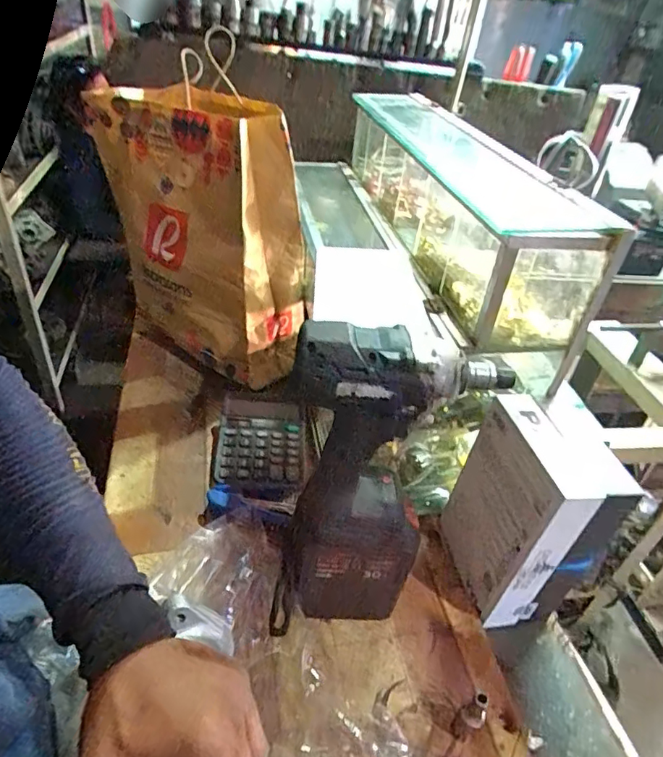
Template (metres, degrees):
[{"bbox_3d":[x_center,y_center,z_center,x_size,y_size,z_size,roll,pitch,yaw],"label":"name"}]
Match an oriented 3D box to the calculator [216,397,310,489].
[{"bbox_3d":[-0.094,0.085,0.706,0.117,0.025,0.148,3,37,-6],"label":"calculator"}]

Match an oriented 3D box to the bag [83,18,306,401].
[{"bbox_3d":[-0.203,-0.228,0.789,0.360,0.350,0.130,32,43,28],"label":"bag"}]

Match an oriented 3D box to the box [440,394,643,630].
[{"bbox_3d":[0.201,0.139,0.541,0.095,0.203,0.138,2,37,-8],"label":"box"}]

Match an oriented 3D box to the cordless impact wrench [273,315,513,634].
[{"bbox_3d":[0.039,0.095,0.455,0.169,0.300,0.075,-4,39,-16],"label":"cordless impact wrench"}]

